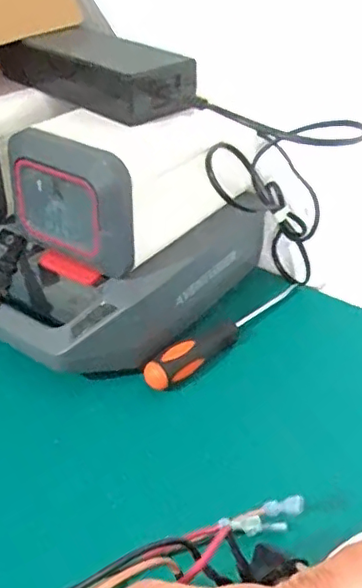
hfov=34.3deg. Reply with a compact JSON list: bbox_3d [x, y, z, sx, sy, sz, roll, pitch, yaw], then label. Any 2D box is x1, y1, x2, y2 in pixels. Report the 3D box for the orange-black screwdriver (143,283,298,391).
[{"bbox_3d":[0.041,0.030,0.477,0.178,0.025,0.022,-28,45,-35],"label":"orange-black screwdriver"}]

